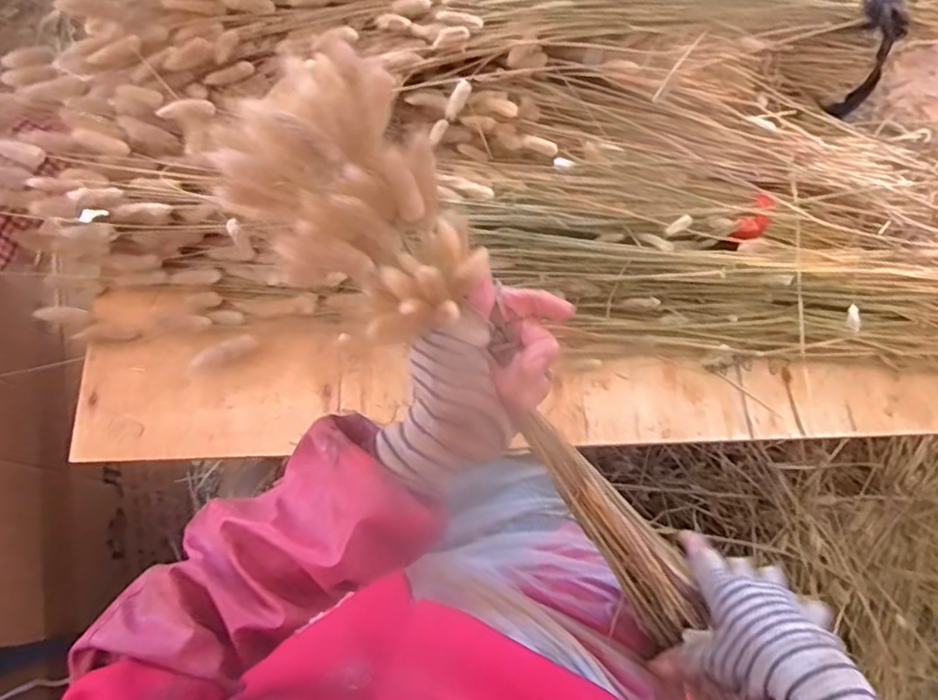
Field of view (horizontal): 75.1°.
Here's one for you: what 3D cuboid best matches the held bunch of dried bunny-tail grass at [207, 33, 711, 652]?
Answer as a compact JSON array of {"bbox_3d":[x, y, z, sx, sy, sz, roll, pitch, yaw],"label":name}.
[{"bbox_3d":[0.018,0.021,0.370,0.102,0.077,0.405,-45,110,-14],"label":"held bunch of dried bunny-tail grass"}]

